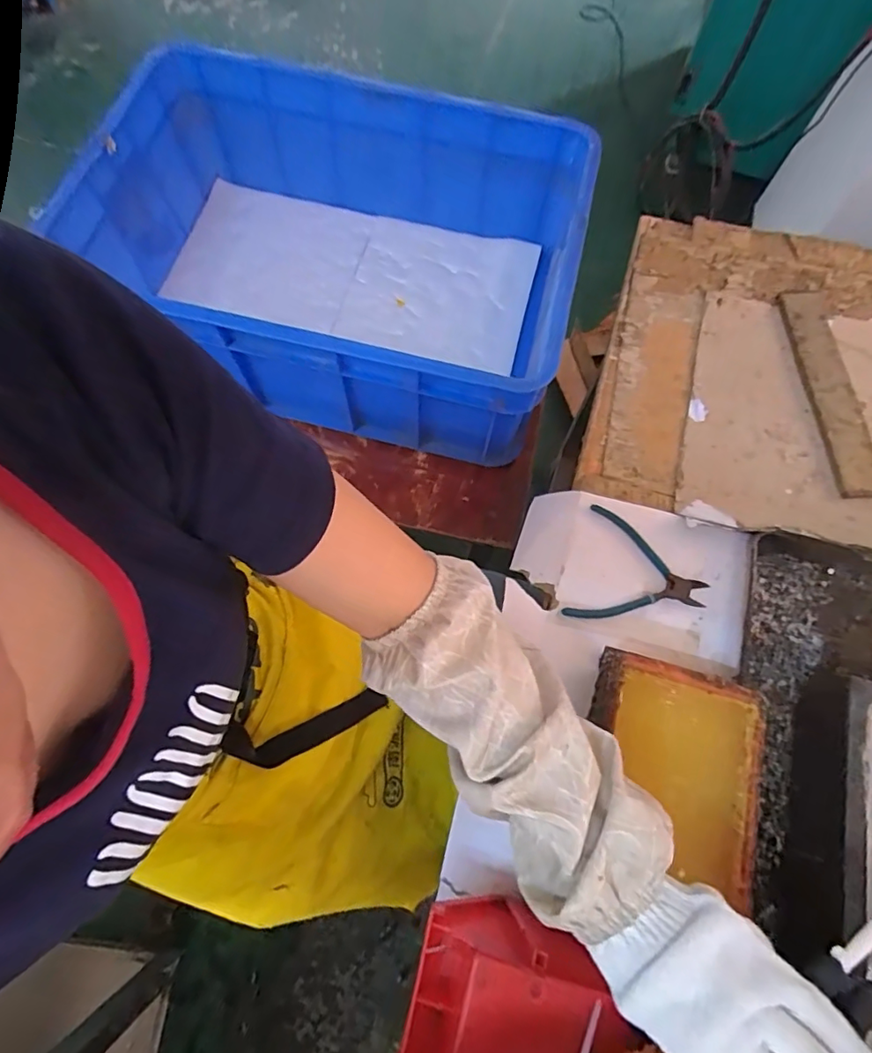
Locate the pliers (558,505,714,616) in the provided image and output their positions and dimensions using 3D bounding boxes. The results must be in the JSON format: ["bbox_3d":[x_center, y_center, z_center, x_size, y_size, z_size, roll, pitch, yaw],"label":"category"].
[{"bbox_3d":[0.215,0.054,0.553,0.133,0.008,0.123,18,71,7],"label":"pliers"}]

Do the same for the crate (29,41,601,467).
[{"bbox_3d":[-0.134,-0.377,0.728,0.624,0.201,0.426,20,70,6],"label":"crate"}]

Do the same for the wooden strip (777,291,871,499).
[{"bbox_3d":[0.495,-0.175,0.663,0.060,0.013,0.297,-2,70,-1],"label":"wooden strip"}]

